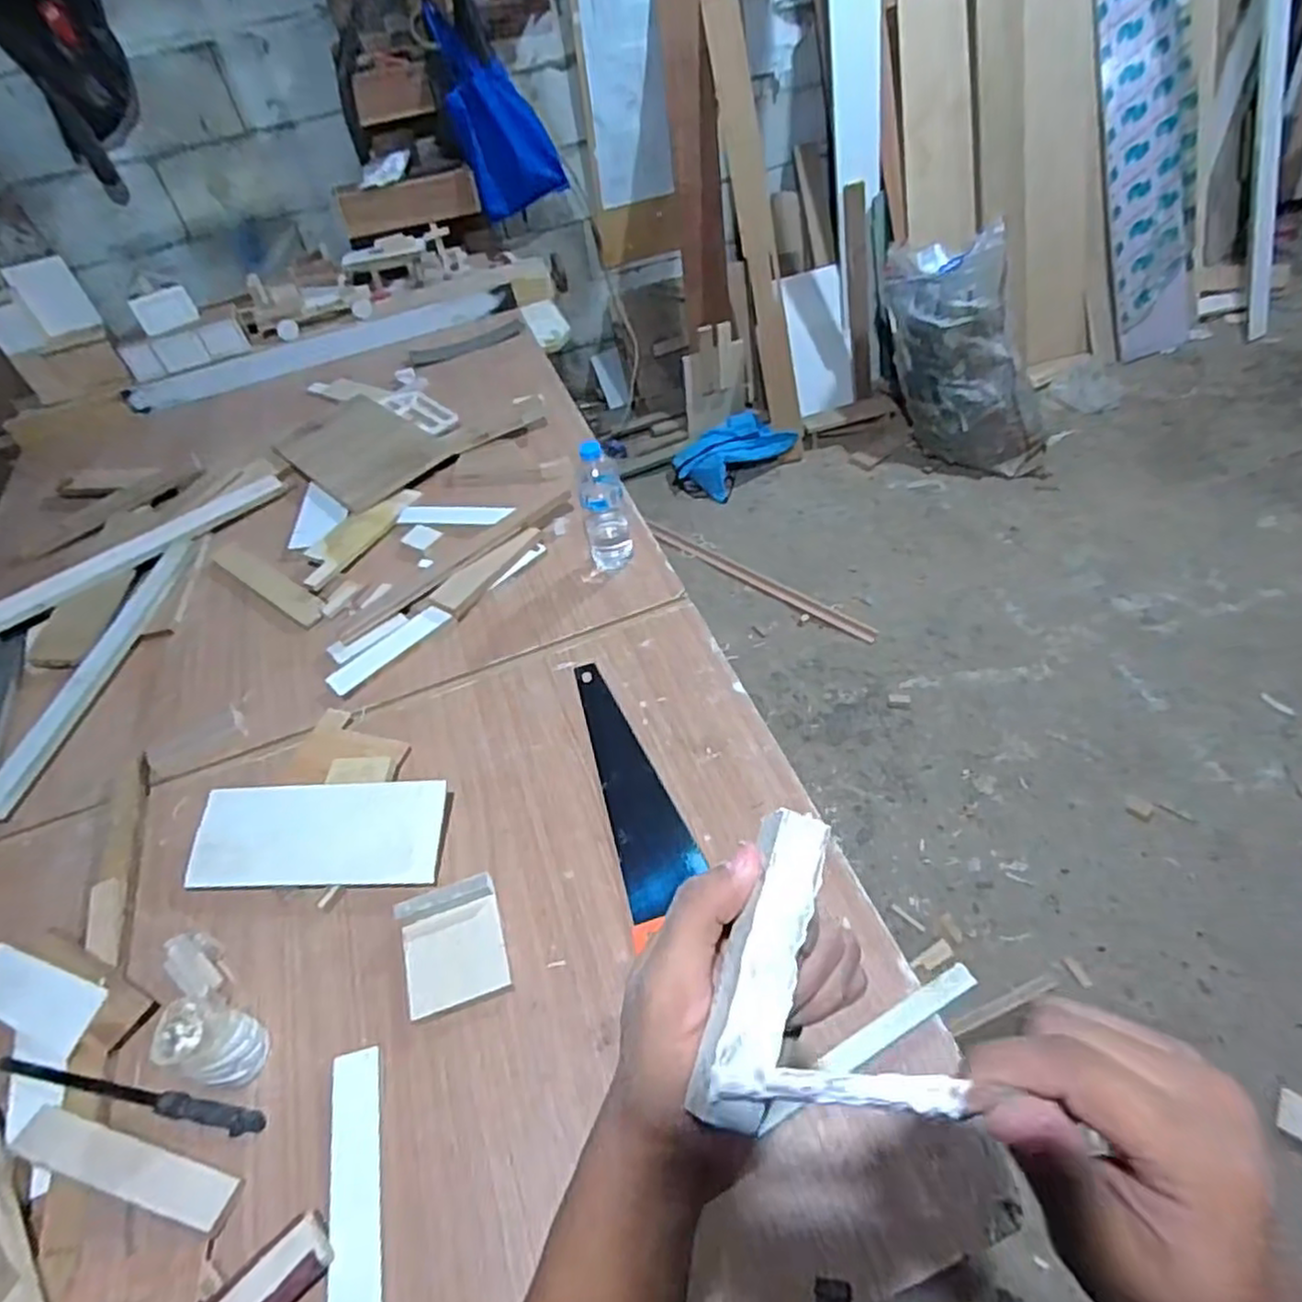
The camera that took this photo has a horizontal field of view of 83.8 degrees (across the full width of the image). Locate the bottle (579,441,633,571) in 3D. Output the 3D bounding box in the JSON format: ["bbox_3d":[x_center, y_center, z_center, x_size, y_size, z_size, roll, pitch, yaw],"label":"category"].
[{"bbox_3d":[-0.071,-0.220,1.103,0.070,0.202,0.065,-11,48,-1],"label":"bottle"}]

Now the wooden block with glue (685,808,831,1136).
[{"bbox_3d":[0.038,0.100,0.241,0.023,0.015,0.098,14,61,17],"label":"wooden block with glue"}]

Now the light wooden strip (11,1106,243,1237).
[{"bbox_3d":[-0.488,0.478,0.673,0.234,0.009,0.041,8,51,15],"label":"light wooden strip"}]

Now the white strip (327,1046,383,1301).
[{"bbox_3d":[-0.262,0.495,0.643,0.045,0.009,0.259,-9,46,-13],"label":"white strip"}]

